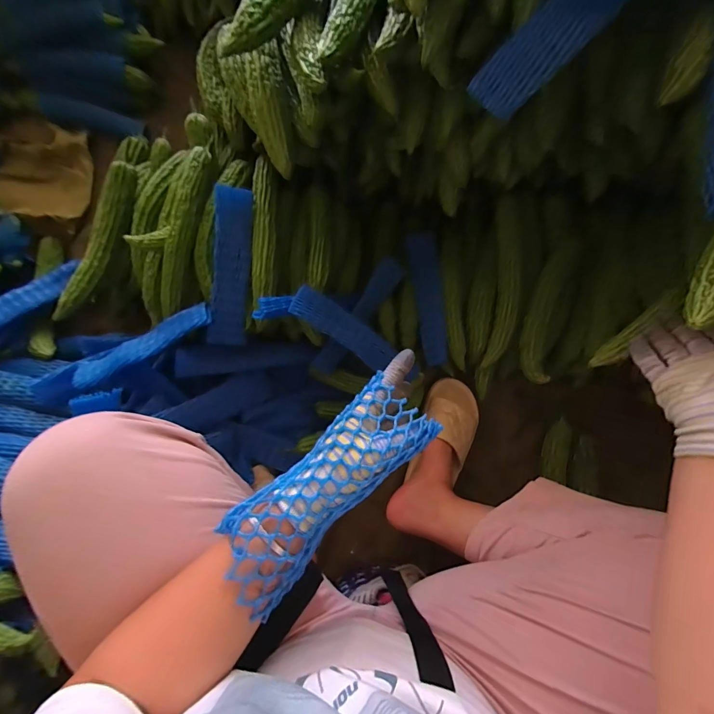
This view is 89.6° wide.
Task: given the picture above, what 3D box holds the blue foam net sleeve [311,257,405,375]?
[{"bbox_3d":[0.007,-0.072,0.643,0.049,0.025,0.239,38,84,-33],"label":"blue foam net sleeve"}]

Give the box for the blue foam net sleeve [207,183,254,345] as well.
[{"bbox_3d":[-0.196,-0.137,0.562,0.054,0.033,0.236,9,102,3],"label":"blue foam net sleeve"}]

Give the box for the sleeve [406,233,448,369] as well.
[{"bbox_3d":[0.134,-0.110,0.658,0.051,0.022,0.246,-10,83,34],"label":"sleeve"}]

